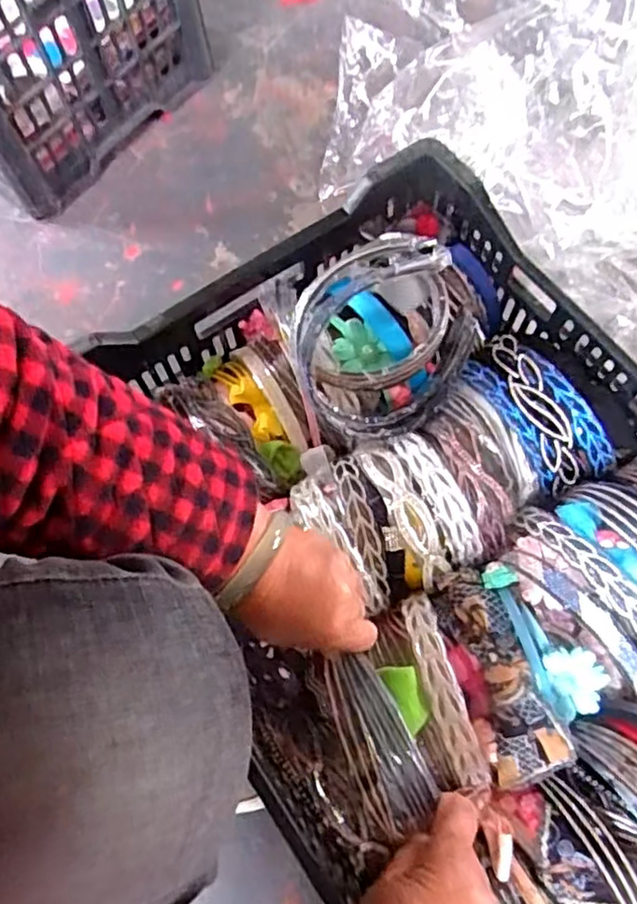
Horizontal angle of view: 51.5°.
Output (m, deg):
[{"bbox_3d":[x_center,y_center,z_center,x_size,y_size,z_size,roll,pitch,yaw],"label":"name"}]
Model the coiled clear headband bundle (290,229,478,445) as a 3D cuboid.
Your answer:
[{"bbox_3d":[0.054,-0.095,0.515,0.162,0.082,0.125,-40,73,-12],"label":"coiled clear headband bundle"}]

